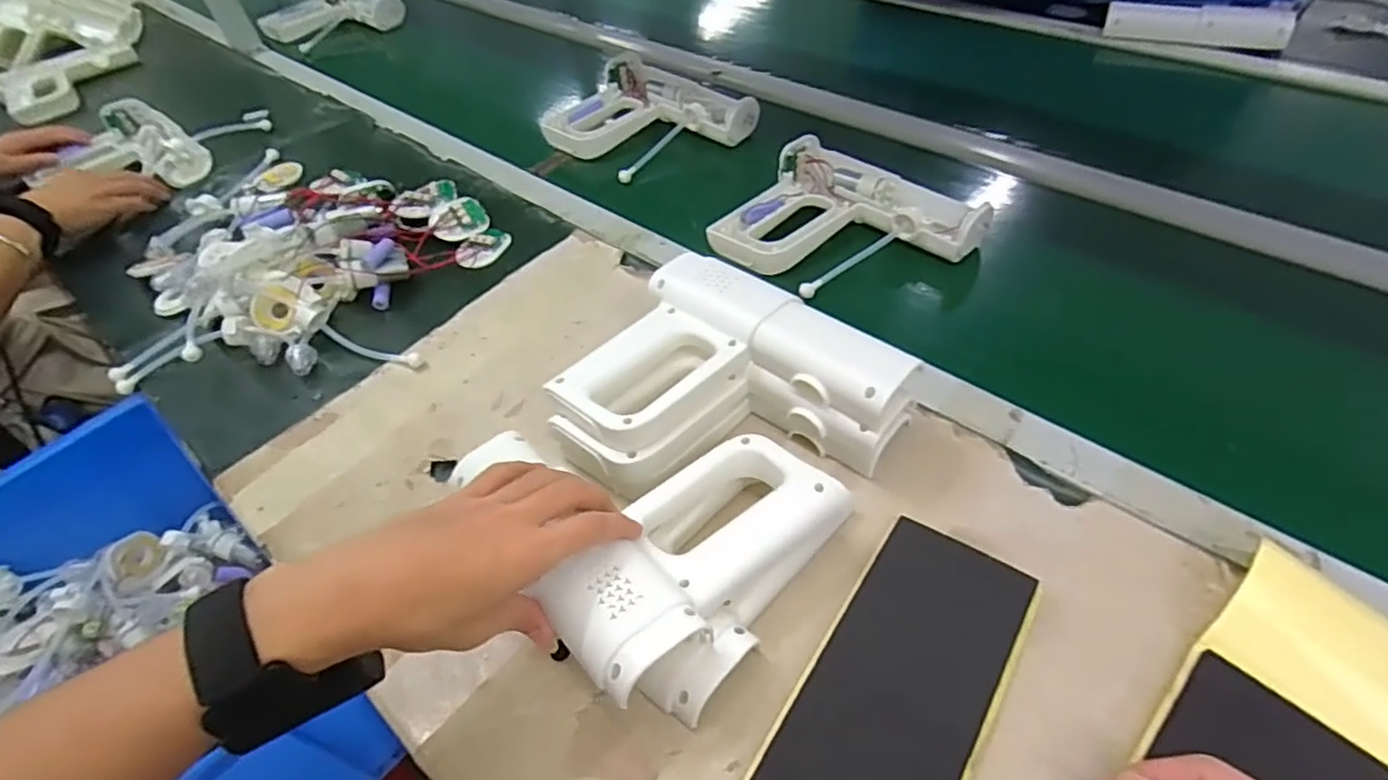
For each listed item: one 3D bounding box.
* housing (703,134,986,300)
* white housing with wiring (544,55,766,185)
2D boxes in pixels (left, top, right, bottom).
[{"bbox_3d":[0.150,-0.162,0.648,0.217,0.046,0.178,30,58,28],"label":"housing"},{"bbox_3d":[-0.057,-0.332,0.824,0.221,0.054,0.181,27,57,27],"label":"white housing with wiring"}]

